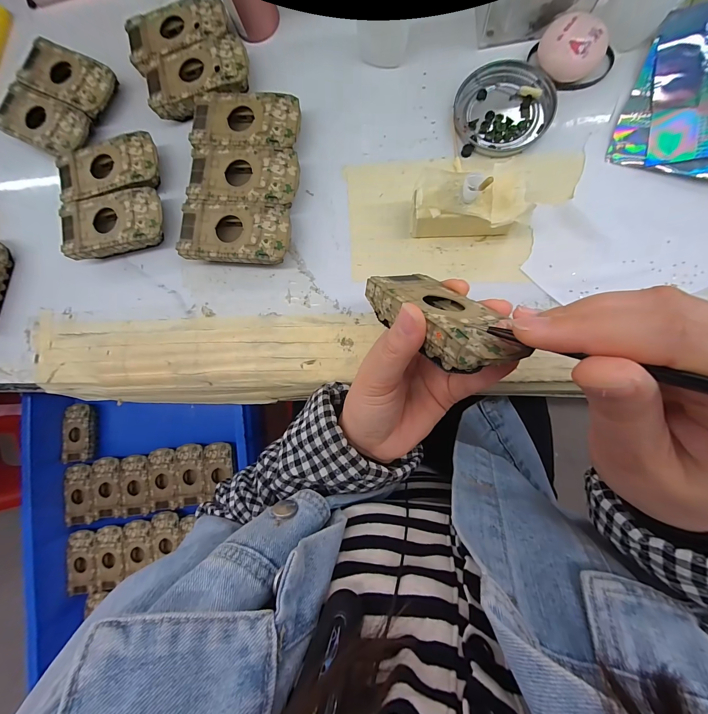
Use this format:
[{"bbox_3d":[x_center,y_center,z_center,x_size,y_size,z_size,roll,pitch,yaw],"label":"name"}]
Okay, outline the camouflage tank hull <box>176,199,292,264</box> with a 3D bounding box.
[{"bbox_3d":[-0.102,-0.106,0.268,0.094,0.026,0.049,7,87,8],"label":"camouflage tank hull"}]

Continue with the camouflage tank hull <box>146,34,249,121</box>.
[{"bbox_3d":[-0.143,-0.259,0.285,0.094,0.025,0.055,-16,84,6],"label":"camouflage tank hull"}]

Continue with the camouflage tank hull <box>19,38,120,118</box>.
[{"bbox_3d":[-0.284,-0.276,0.302,0.090,0.023,0.050,27,90,8],"label":"camouflage tank hull"}]

